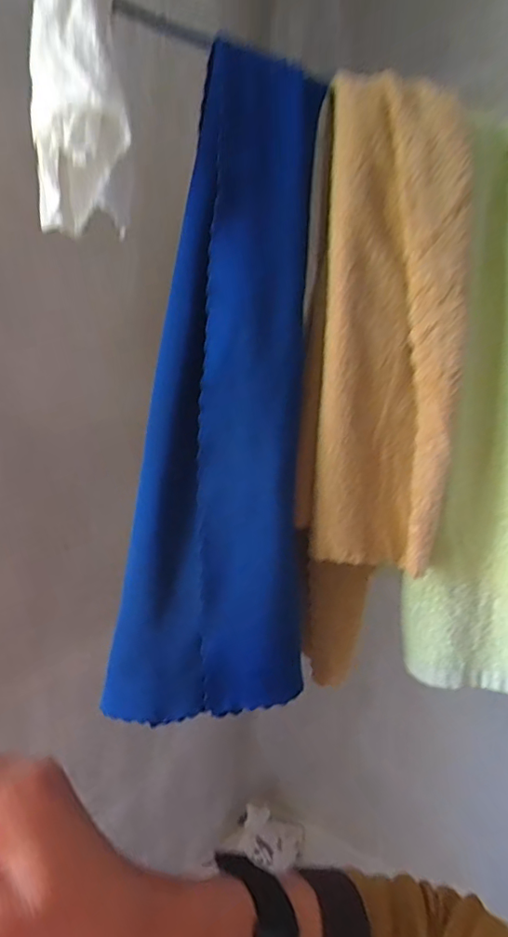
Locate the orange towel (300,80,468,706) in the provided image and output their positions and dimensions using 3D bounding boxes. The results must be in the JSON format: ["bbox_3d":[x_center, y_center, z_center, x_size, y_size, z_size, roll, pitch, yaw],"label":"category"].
[{"bbox_3d":[0.081,-0.039,0.347,0.096,0.370,0.046,4,10,4],"label":"orange towel"}]

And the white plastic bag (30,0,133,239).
[{"bbox_3d":[-0.093,-0.199,0.286,0.051,0.115,0.061,0,10,-16],"label":"white plastic bag"}]

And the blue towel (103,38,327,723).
[{"bbox_3d":[-0.019,-0.039,0.316,0.116,0.375,0.049,0,10,-16],"label":"blue towel"}]

